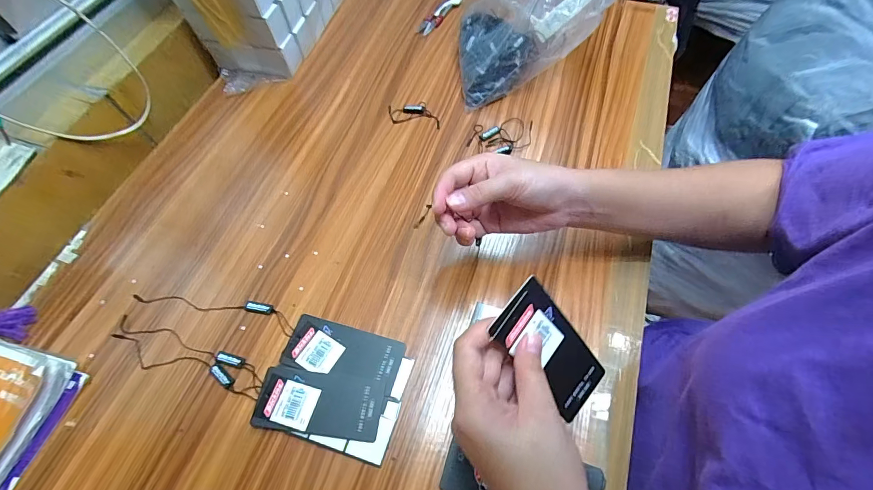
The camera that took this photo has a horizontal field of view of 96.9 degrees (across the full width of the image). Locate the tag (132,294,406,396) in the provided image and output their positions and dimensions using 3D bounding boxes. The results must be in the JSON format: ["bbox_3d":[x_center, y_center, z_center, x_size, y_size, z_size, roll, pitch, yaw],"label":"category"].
[{"bbox_3d":[-0.163,0.082,0.372,0.266,0.005,0.048,13,62,10],"label":"tag"}]

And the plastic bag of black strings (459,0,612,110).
[{"bbox_3d":[0.133,-0.293,0.474,0.258,0.106,0.149,-27,55,32],"label":"plastic bag of black strings"}]

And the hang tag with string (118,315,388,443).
[{"bbox_3d":[-0.179,0.122,0.349,0.267,0.007,0.054,10,62,9],"label":"hang tag with string"}]

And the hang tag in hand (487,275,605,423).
[{"bbox_3d":[0.079,0.072,0.265,0.047,0.106,0.008,-47,24,-13],"label":"hang tag in hand"}]

